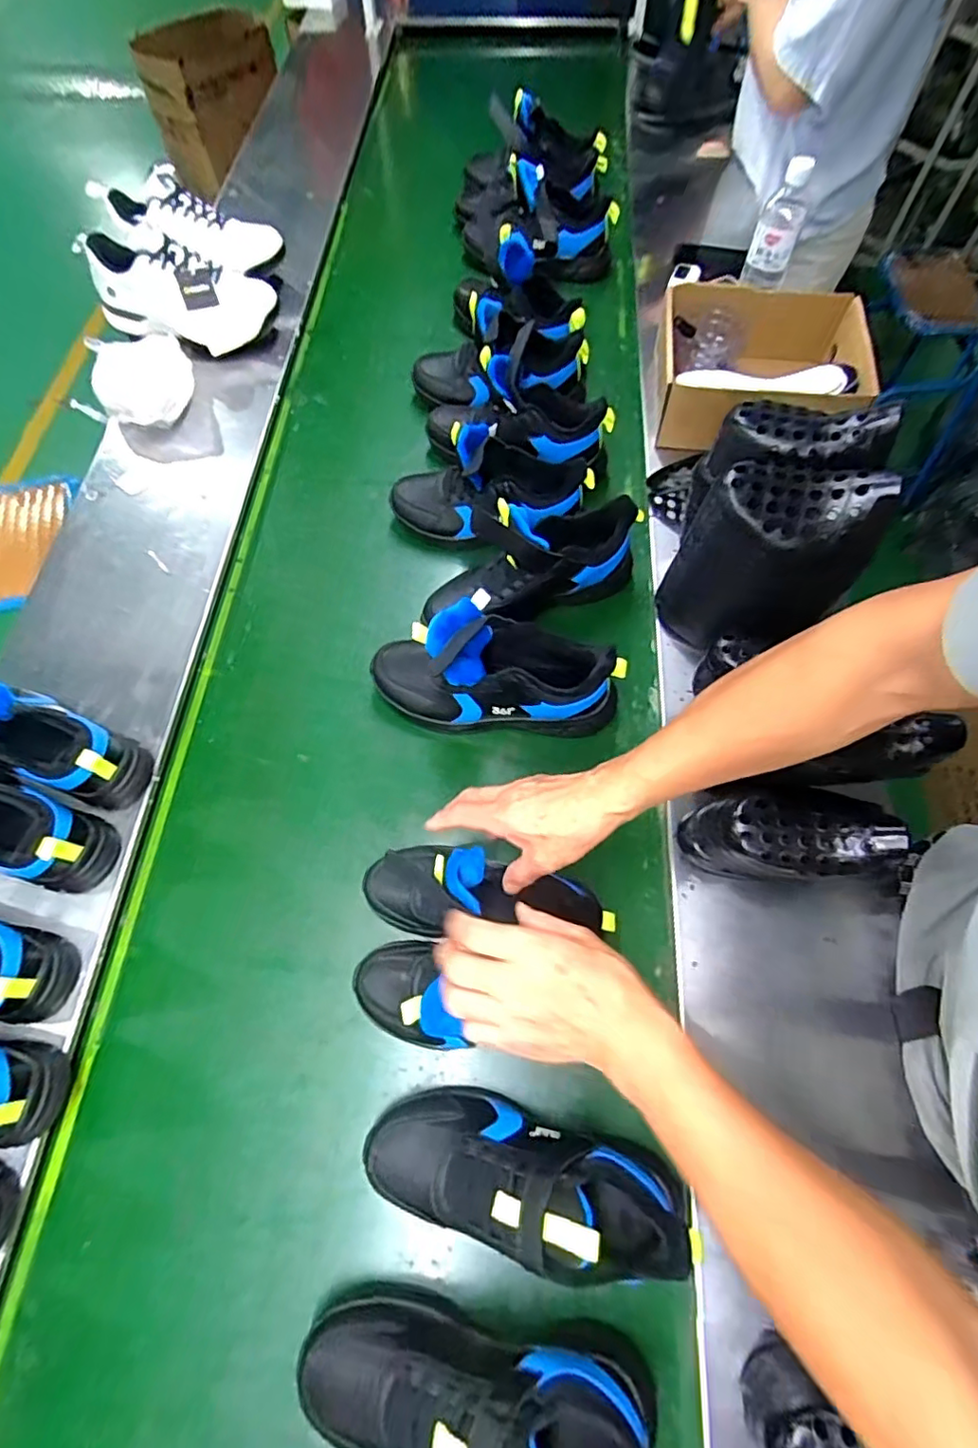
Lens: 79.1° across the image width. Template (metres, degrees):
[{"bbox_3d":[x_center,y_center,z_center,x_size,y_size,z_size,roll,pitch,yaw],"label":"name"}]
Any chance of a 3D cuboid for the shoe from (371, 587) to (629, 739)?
[{"bbox_3d":[0.006,-0.063,0.666,0.279,0.135,0.106,3,64,3],"label":"shoe"}]

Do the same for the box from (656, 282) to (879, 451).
[{"bbox_3d":[0.371,-0.491,0.829,0.264,0.114,0.245,5,64,5],"label":"box"}]

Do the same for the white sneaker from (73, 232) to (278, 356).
[{"bbox_3d":[-0.498,-0.681,0.948,0.255,0.141,0.126,20,66,12],"label":"white sneaker"}]

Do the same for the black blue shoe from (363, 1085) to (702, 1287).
[{"bbox_3d":[0.024,0.375,0.484,0.255,0.122,0.093,11,65,8],"label":"black blue shoe"}]

